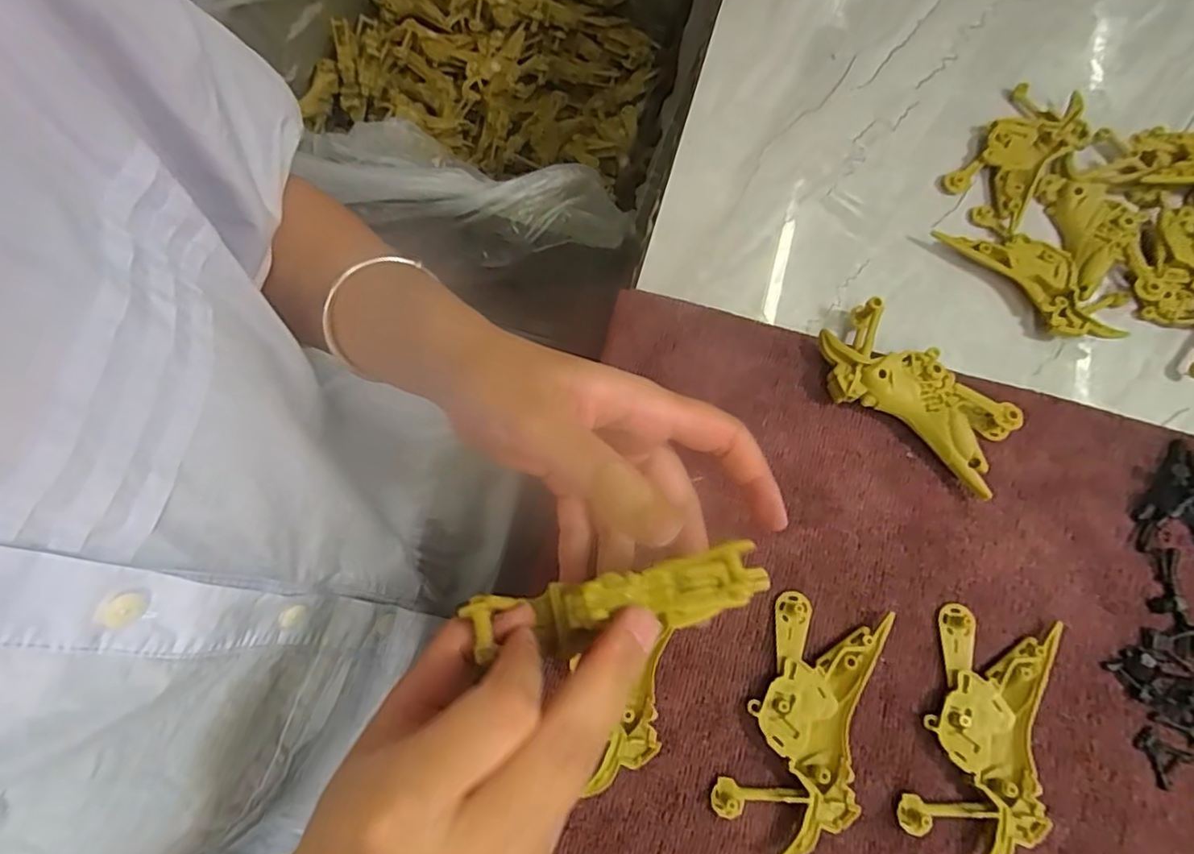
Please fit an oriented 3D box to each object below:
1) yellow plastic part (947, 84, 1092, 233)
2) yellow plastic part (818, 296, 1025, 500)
[{"bbox_3d":[0.246,-0.159,0.357,0.048,0.012,0.092,39,77,12],"label":"yellow plastic part"},{"bbox_3d":[0.155,-0.015,0.301,0.098,0.024,0.048,41,77,12],"label":"yellow plastic part"}]

